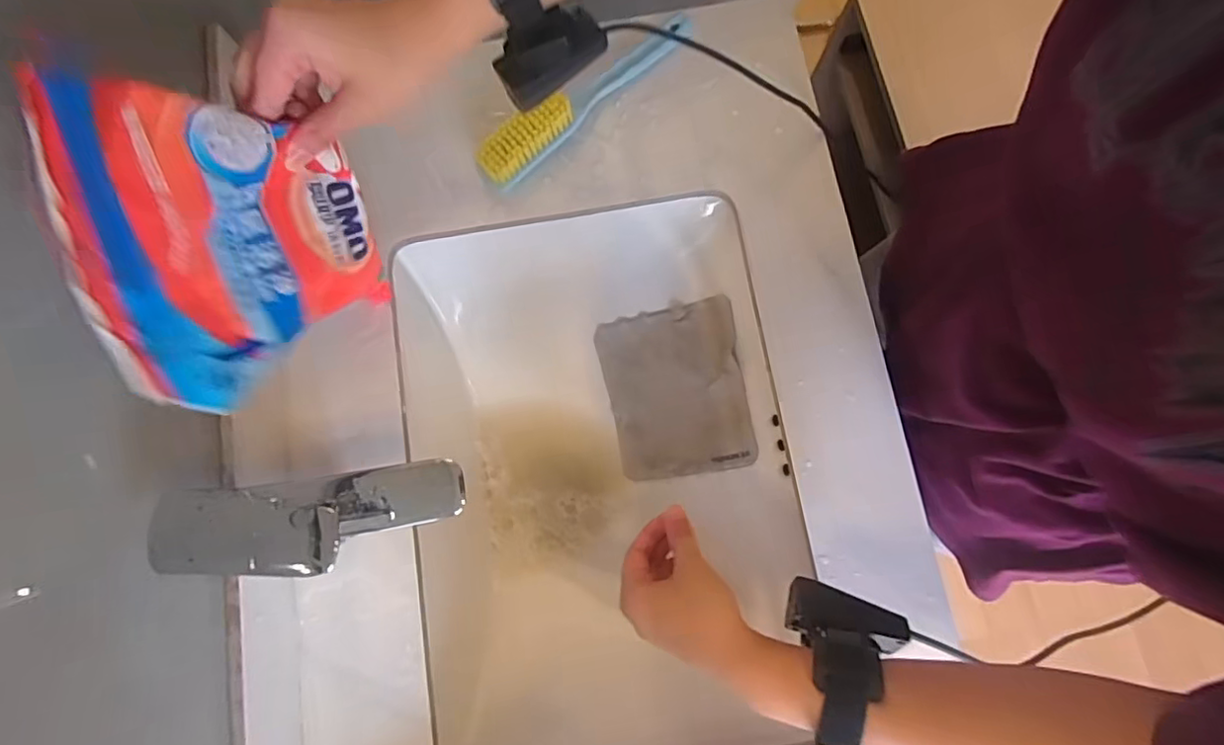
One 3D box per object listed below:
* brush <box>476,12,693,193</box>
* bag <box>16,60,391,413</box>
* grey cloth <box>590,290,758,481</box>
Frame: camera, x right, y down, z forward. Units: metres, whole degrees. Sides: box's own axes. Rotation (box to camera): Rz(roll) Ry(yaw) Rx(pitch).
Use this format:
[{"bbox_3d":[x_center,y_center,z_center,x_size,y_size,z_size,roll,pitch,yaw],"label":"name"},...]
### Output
[{"bbox_3d":[-0.022,-0.246,0.503,0.230,0.041,0.033,-41,81,-7],"label":"brush"},{"bbox_3d":[-0.208,-0.085,0.334,0.031,0.188,0.160,1,117,22],"label":"bag"},{"bbox_3d":[0.063,0.018,0.568,0.143,0.025,0.163,-14,83,32],"label":"grey cloth"}]

